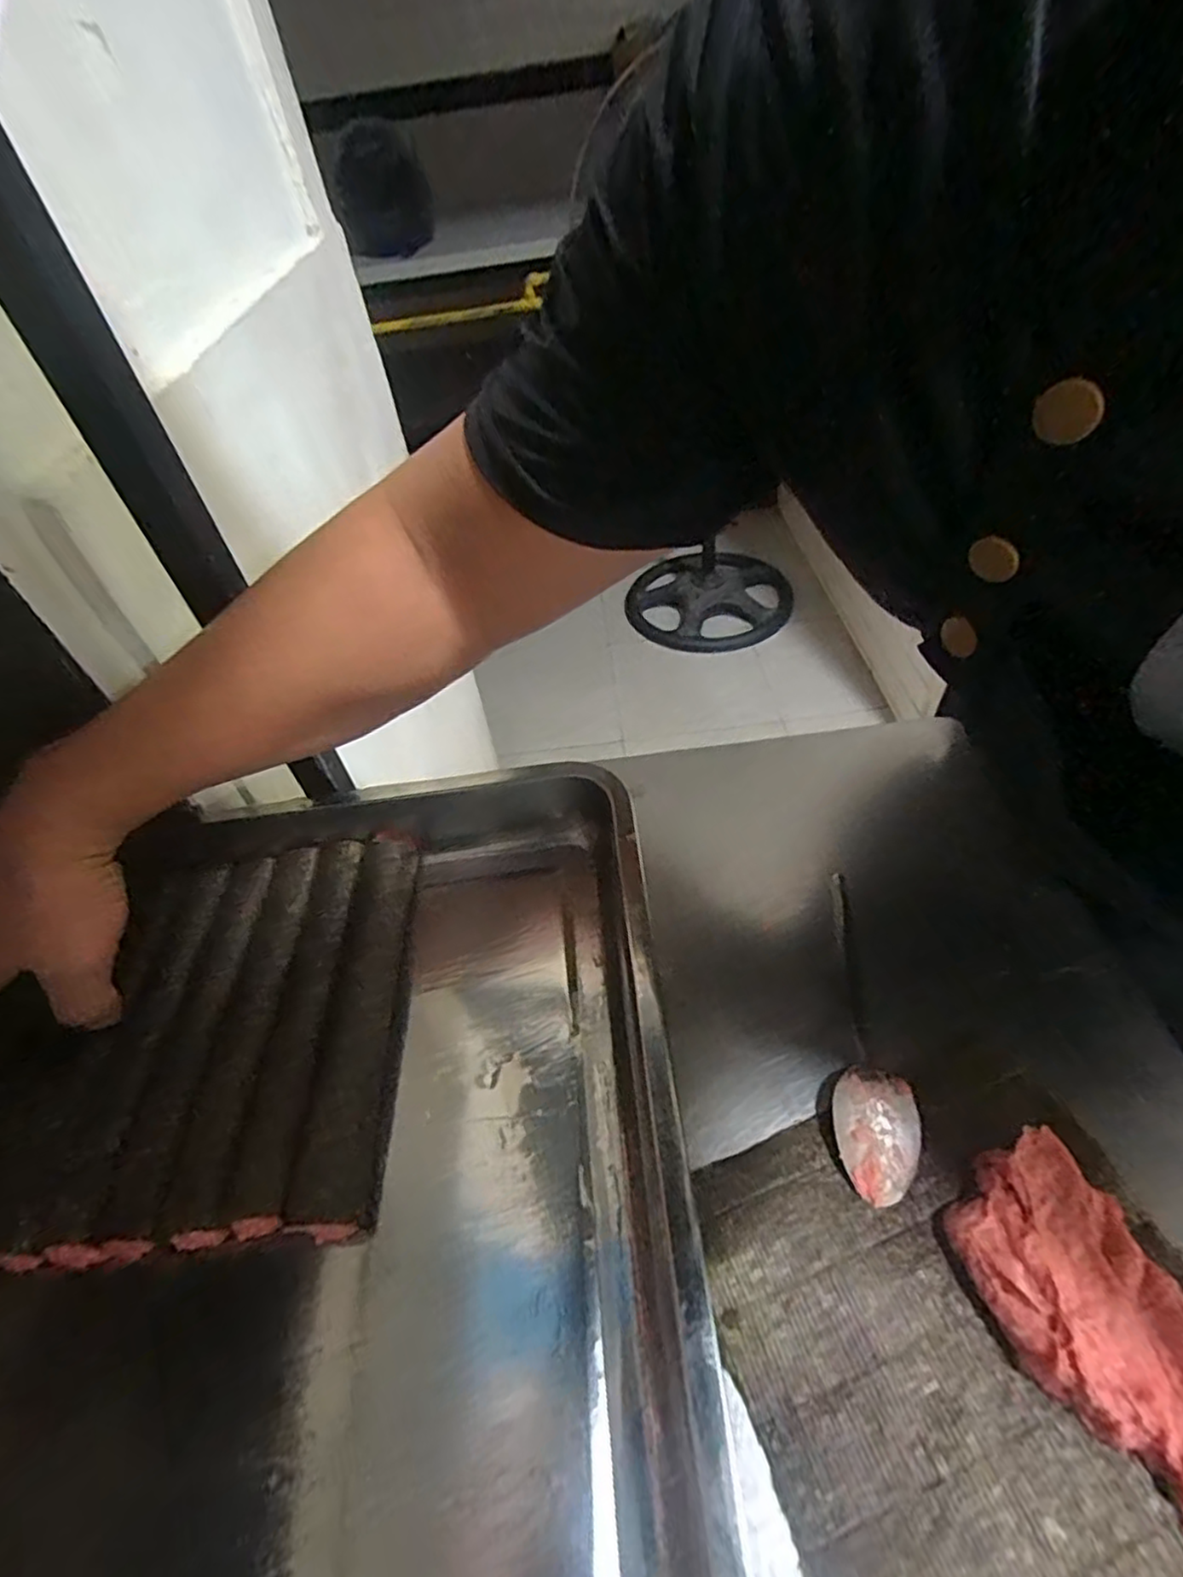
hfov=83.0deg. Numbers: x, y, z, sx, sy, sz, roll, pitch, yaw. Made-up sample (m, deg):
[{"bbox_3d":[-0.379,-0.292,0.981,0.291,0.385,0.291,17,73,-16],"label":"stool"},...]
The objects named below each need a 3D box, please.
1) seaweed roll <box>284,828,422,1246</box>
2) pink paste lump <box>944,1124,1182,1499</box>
[{"bbox_3d":[-0.120,0.115,0.366,0.033,0.025,0.217,-5,50,2],"label":"seaweed roll"},{"bbox_3d":[0.191,0.198,0.246,0.062,0.023,0.119,-23,52,-13],"label":"pink paste lump"}]

